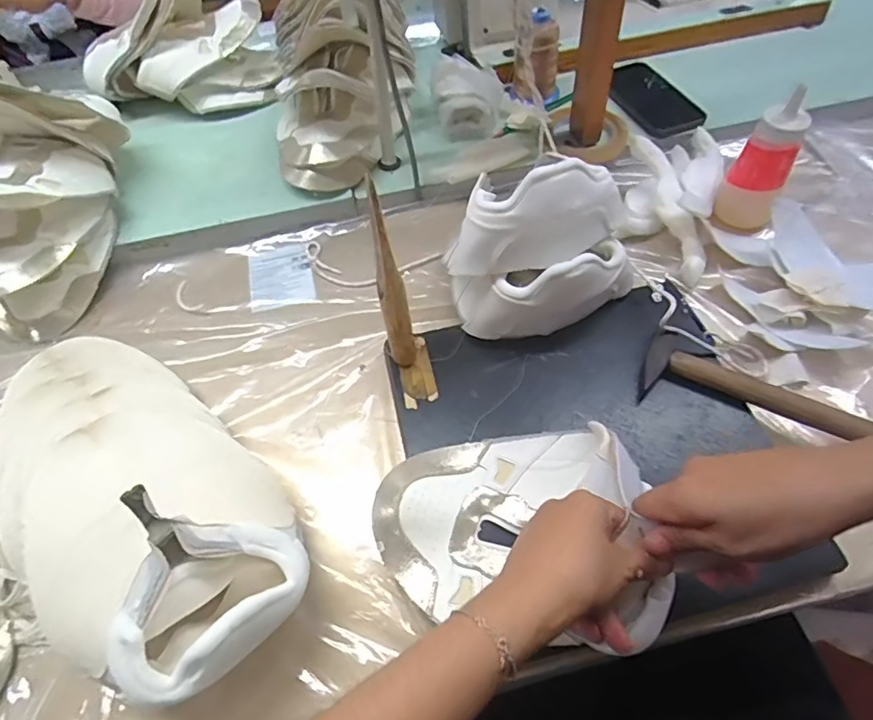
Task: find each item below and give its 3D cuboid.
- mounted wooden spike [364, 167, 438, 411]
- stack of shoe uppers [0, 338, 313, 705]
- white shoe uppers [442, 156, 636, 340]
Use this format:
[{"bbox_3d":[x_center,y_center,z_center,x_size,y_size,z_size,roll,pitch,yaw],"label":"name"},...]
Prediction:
[{"bbox_3d":[-0.027,-0.041,0.458,0.033,0.216,0.068,-14,56,-5],"label":"mounted wooden spike"},{"bbox_3d":[-0.267,0.095,0.466,0.394,0.097,0.168,36,65,25],"label":"stack of shoe uppers"},{"bbox_3d":[0.101,-0.105,0.519,0.173,0.147,0.111,-20,57,-9],"label":"white shoe uppers"}]

